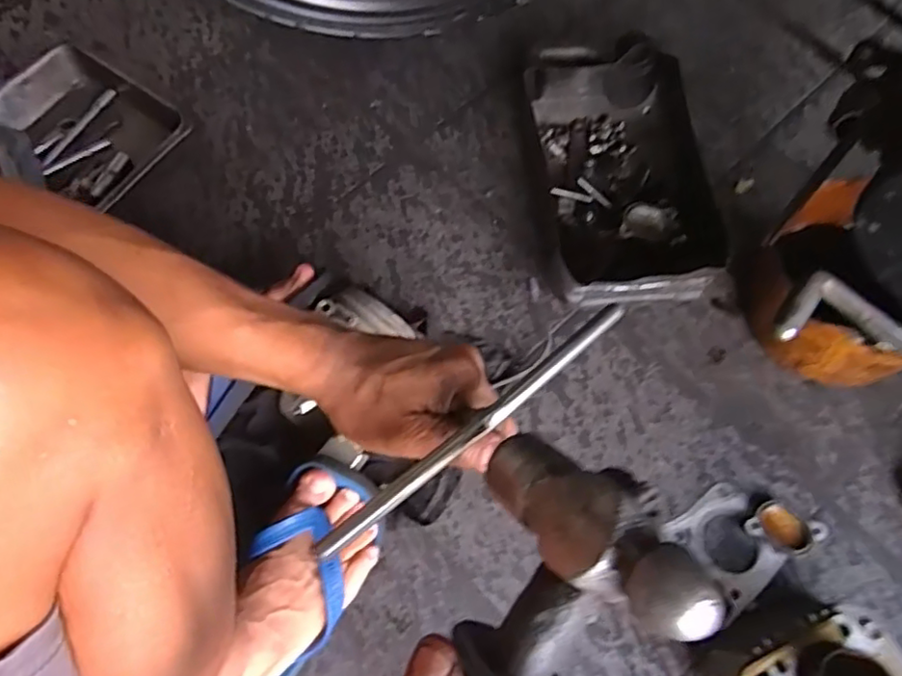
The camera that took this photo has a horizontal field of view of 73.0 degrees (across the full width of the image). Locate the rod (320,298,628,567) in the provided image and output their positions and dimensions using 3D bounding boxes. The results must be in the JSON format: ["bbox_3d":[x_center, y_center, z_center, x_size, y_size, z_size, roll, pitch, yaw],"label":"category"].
[{"bbox_3d":[0.016,0.042,0.300,0.193,0.005,0.010,-37,71,-16],"label":"rod"}]

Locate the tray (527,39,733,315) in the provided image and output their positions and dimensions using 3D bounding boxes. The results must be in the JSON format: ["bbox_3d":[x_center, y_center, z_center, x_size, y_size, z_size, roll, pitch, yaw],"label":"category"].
[{"bbox_3d":[0.186,-0.189,0.687,0.178,0.083,0.316,-6,67,0],"label":"tray"}]

